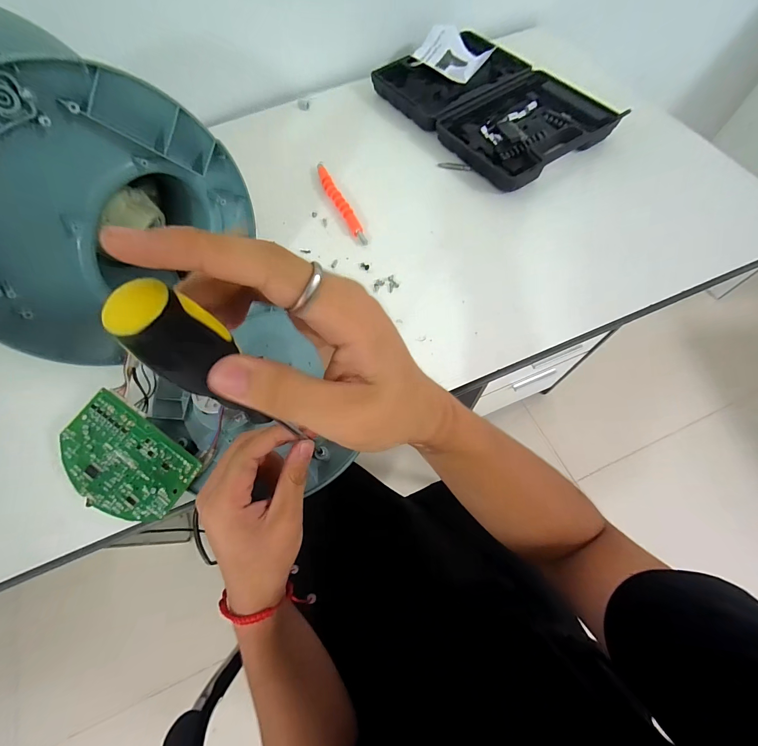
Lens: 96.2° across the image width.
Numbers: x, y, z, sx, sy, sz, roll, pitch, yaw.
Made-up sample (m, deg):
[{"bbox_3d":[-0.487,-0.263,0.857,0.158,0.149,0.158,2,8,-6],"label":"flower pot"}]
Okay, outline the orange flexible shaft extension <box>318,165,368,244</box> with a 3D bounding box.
[{"bbox_3d":[-0.056,-0.240,0.477,0.018,0.013,0.162,-25,68,-7],"label":"orange flexible shaft extension"}]

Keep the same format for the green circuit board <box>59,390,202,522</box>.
[{"bbox_3d":[-0.244,0.082,0.323,0.140,0.007,0.080,30,72,15],"label":"green circuit board"}]

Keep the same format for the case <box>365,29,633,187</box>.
[{"bbox_3d":[0.165,-0.414,0.522,0.214,0.036,0.339,-38,70,-12],"label":"case"}]

